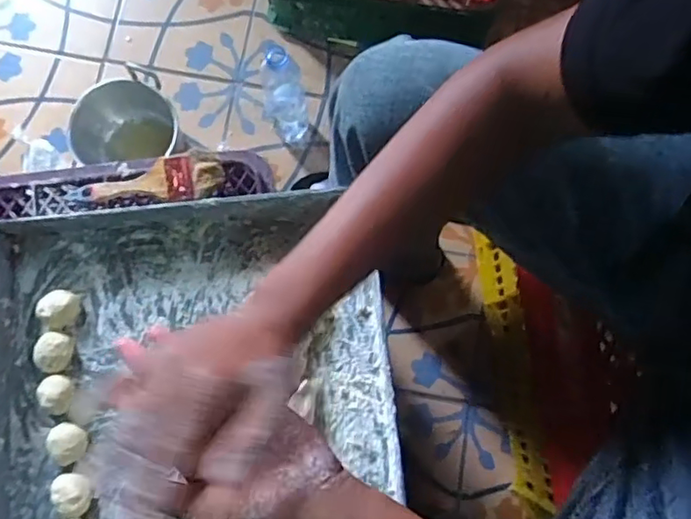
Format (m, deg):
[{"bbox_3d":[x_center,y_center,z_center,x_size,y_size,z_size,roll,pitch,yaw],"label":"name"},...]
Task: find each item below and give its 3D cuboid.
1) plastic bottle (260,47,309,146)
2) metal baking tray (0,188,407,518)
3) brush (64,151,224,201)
[{"bbox_3d":[-0.100,-0.275,0.924,0.064,0.213,0.083,-10,81,-3],"label":"plastic bottle"},{"bbox_3d":[-0.185,0.167,0.648,0.481,0.060,0.495,-4,78,-2],"label":"metal baking tray"},{"bbox_3d":[-0.248,-0.099,0.706,0.190,0.015,0.056,-5,80,-2],"label":"brush"}]

